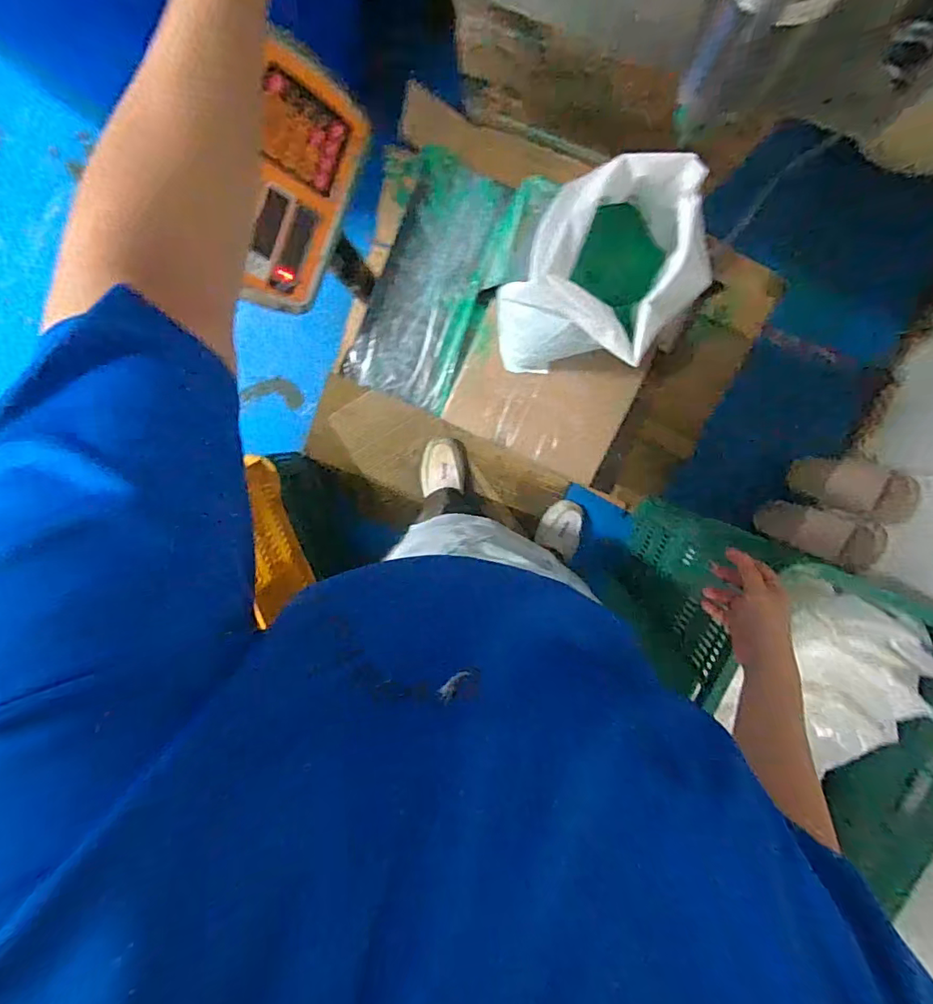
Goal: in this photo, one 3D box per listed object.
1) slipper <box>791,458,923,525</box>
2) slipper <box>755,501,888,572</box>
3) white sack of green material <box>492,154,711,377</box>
[{"bbox_3d":[0.778,-0.034,1.058,0.054,0.246,0.109,10,102,-41],"label":"slipper"},{"bbox_3d":[0.736,0.064,1.092,0.064,0.253,0.096,11,100,-28],"label":"slipper"},{"bbox_3d":[0.125,-0.226,0.550,0.173,0.225,0.159,-3,99,3],"label":"white sack of green material"}]

